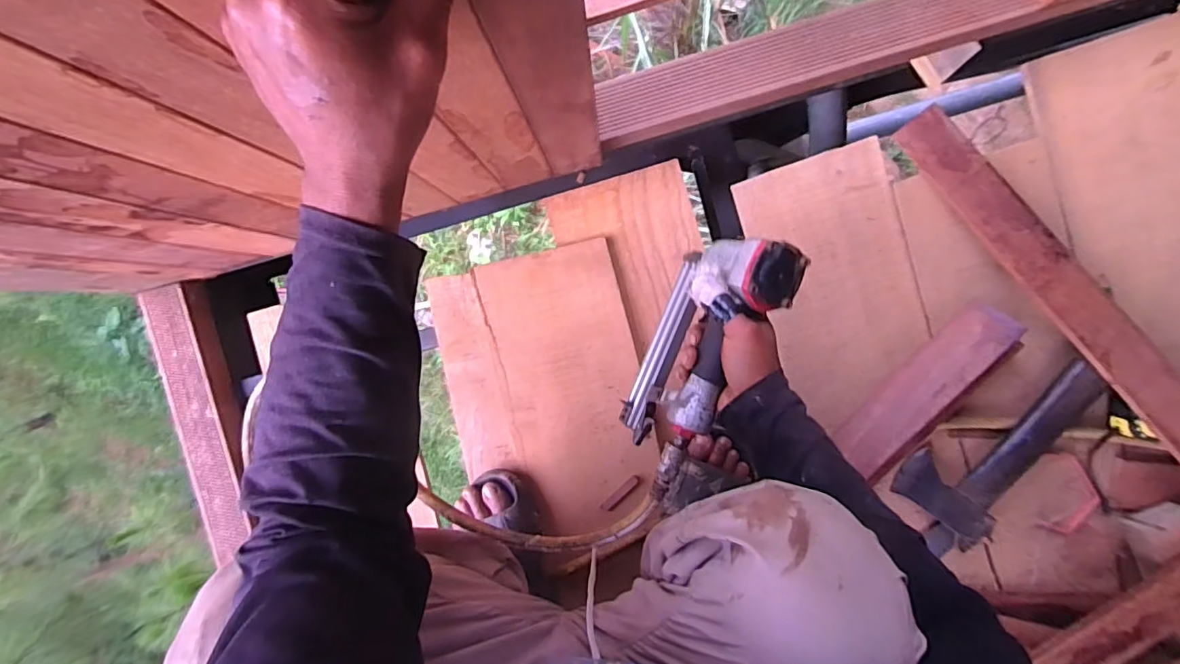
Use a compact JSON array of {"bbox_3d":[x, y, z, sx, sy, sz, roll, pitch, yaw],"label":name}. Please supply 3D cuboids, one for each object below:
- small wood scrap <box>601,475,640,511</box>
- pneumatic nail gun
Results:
[{"bbox_3d":[0.042,0.220,0.718,0.066,0.005,0.013,-44,90,4],"label":"small wood scrap"},{"bbox_3d":[0.103,0.029,0.535,0.087,0.139,0.252,26,94,1],"label":"pneumatic nail gun"}]

